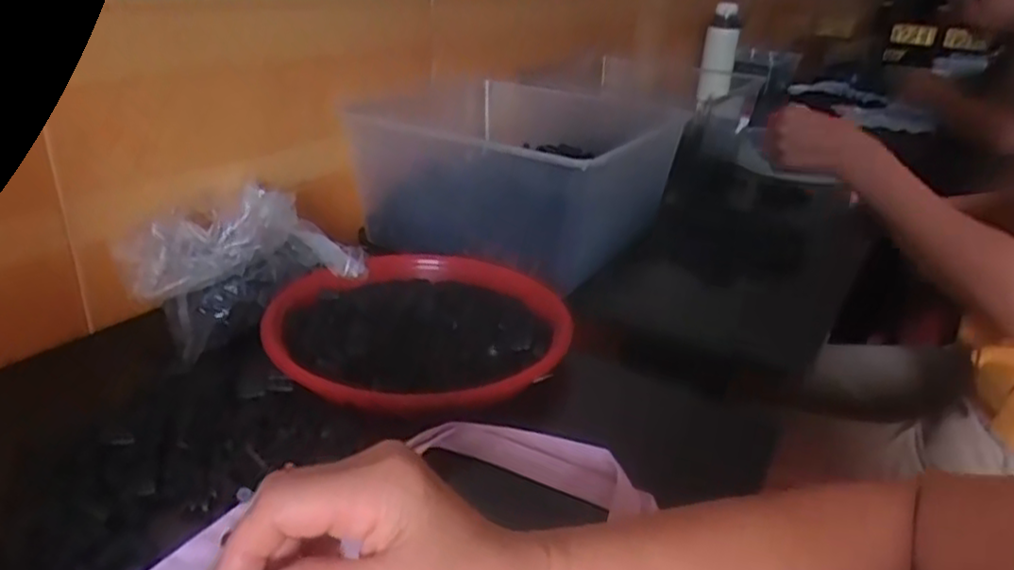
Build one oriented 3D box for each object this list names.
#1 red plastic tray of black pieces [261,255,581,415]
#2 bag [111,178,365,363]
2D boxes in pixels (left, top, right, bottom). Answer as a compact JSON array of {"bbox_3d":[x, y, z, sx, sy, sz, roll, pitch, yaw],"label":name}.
[{"bbox_3d":[-0.066,0.024,0.563,0.225,0.022,0.214,8,26,9],"label":"red plastic tray of black pieces"},{"bbox_3d":[-0.220,-0.028,0.584,0.114,0.076,0.169,18,29,26],"label":"bag"}]

